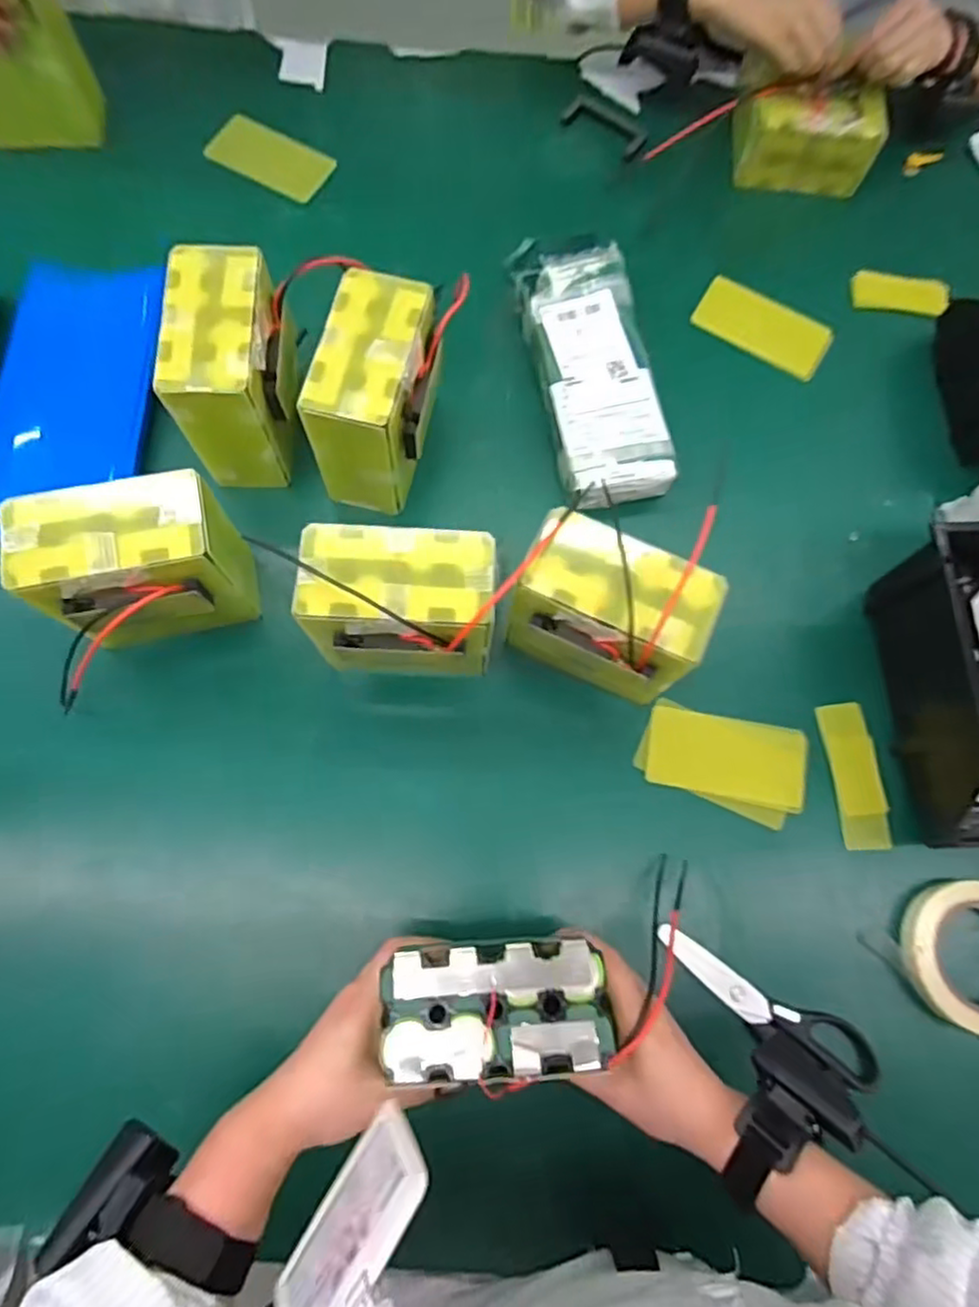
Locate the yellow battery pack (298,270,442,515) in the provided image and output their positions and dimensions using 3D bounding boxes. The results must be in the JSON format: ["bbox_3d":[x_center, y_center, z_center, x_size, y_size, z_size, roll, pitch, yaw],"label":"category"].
[{"bbox_3d":[-0.097,-0.218,0.604,0.088,0.140,0.147,13,74,1],"label":"yellow battery pack"}]

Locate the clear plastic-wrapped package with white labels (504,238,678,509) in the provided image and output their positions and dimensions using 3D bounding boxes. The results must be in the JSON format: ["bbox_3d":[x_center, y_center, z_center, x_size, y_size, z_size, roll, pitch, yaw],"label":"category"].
[{"bbox_3d":[0.101,-0.281,0.679,0.107,0.052,0.287,-10,75,-6],"label":"clear plastic-wrapped package with white labels"}]

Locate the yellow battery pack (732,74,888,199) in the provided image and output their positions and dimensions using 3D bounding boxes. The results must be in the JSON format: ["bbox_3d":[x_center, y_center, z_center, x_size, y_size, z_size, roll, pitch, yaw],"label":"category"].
[{"bbox_3d":[0.346,-0.567,0.752,0.153,0.078,0.065,8,74,0],"label":"yellow battery pack"}]

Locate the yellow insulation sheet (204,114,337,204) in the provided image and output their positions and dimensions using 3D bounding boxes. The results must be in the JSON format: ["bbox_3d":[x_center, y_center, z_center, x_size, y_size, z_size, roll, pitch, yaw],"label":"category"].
[{"bbox_3d":[-0.250,-0.564,0.775,0.131,0.006,0.069,26,80,1],"label":"yellow insulation sheet"}]

